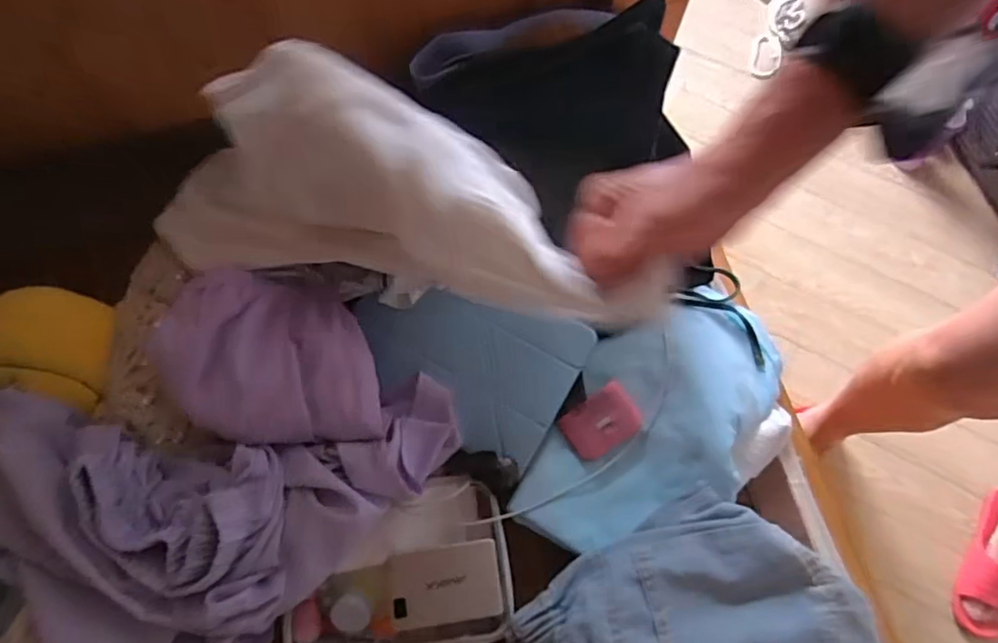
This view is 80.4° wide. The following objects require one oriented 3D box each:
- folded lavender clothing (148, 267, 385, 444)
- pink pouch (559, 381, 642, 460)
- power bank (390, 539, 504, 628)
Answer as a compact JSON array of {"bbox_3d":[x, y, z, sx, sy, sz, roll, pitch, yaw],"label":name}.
[{"bbox_3d":[-0.222,0.034,0.584,0.205,0.077,0.160,7,72,3],"label":"folded lavender clothing"},{"bbox_3d":[0.106,0.102,0.606,0.077,0.017,0.056,-34,75,-11],"label":"pink pouch"},{"bbox_3d":[-0.050,0.246,0.555,0.100,0.023,0.065,-8,72,-3],"label":"power bank"}]

